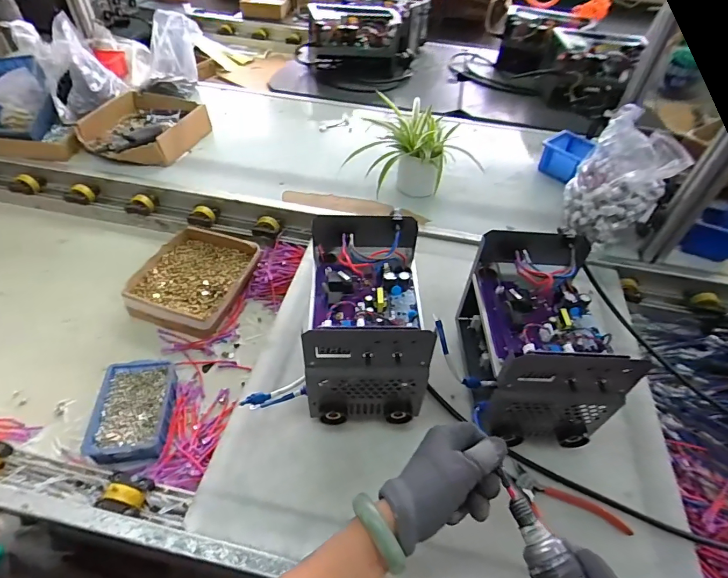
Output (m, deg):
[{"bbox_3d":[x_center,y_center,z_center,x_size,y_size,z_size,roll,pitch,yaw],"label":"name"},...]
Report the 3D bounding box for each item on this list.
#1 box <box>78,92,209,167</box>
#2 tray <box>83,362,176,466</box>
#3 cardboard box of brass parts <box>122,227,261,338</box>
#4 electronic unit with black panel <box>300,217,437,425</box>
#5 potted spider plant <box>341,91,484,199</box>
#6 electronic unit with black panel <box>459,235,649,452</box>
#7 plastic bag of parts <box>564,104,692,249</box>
[{"bbox_3d":[-0.535,-0.403,1.063,0.261,0.078,0.286,11,48,7],"label":"box"},{"bbox_3d":[-0.346,0.185,0.643,0.100,0.047,0.148,-4,48,-7],"label":"tray"},{"bbox_3d":[-0.329,-0.021,0.836,0.208,0.052,0.227,14,48,9],"label":"cardboard box of brass parts"},{"bbox_3d":[0.000,0.044,0.592,0.144,0.190,0.234,1,48,-3],"label":"electronic unit with black panel"},{"bbox_3d":[0.093,-0.304,0.914,0.199,0.179,0.193,-18,51,-19],"label":"potted spider plant"},{"bbox_3d":[0.231,0.059,0.574,0.161,0.166,0.241,1,48,-3],"label":"electronic unit with black panel"},{"bbox_3d":[0.502,-0.226,0.822,0.160,0.217,0.221,24,51,18],"label":"plastic bag of parts"}]

